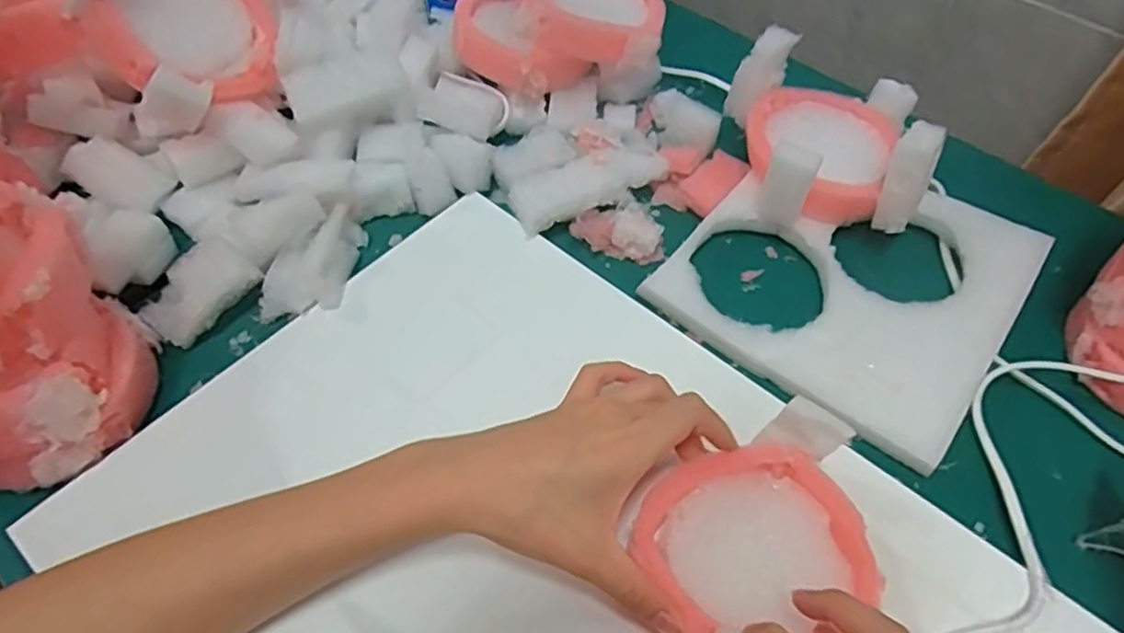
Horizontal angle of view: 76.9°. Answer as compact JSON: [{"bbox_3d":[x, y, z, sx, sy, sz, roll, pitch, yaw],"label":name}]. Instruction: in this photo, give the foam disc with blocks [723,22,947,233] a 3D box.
[{"bbox_3d":[0.168,-0.110,0.445,0.109,0.075,0.113,1,54,-1],"label":"foam disc with blocks"}]

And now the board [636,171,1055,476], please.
[{"bbox_3d":[0.171,-0.027,0.419,0.173,0.017,0.180,33,60,20],"label":"board"}]

